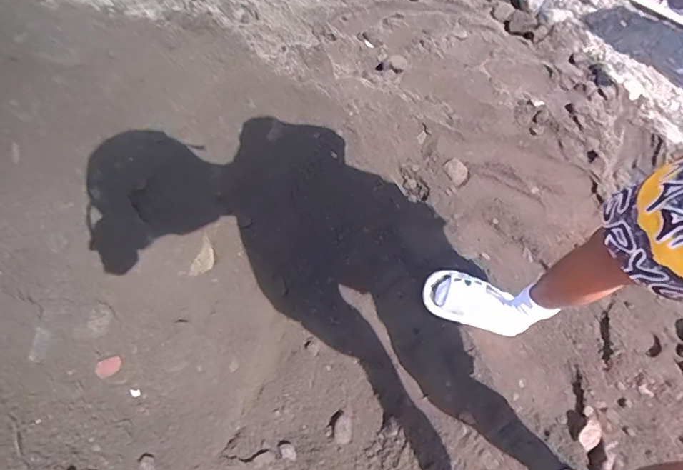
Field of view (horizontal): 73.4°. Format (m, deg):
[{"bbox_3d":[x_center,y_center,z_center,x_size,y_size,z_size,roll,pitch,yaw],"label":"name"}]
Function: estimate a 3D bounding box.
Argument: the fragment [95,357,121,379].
[{"bbox_3d":[-0.338,0.191,0.664,0.036,0.025,0.004,-30,22,-13],"label":"fragment"}]

